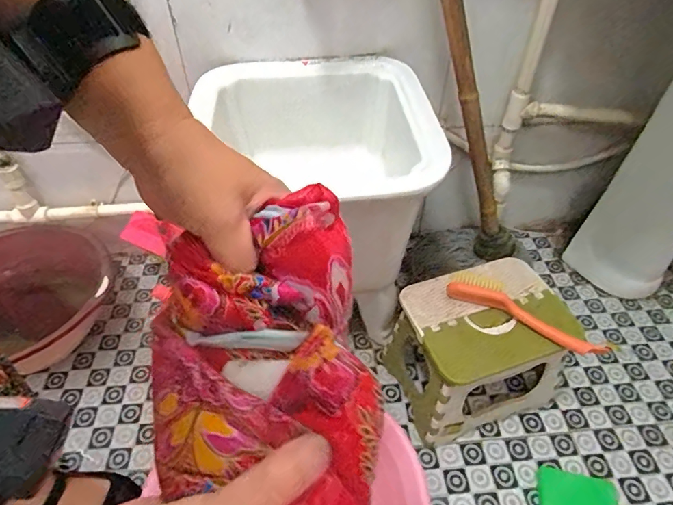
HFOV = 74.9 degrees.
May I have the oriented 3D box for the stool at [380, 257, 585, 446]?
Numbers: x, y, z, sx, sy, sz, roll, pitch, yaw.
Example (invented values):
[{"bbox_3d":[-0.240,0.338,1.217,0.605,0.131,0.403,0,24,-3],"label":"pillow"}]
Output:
[{"bbox_3d":[0.230,0.157,0.723,0.243,0.214,0.183,-15,46,-14],"label":"stool"}]

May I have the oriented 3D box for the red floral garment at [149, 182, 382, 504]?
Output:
[{"bbox_3d":[-0.036,0.051,0.209,0.111,0.066,0.154,-11,46,-10],"label":"red floral garment"}]

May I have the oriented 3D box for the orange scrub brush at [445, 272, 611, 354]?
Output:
[{"bbox_3d":[0.271,0.081,0.632,0.218,0.034,0.045,24,50,23],"label":"orange scrub brush"}]

